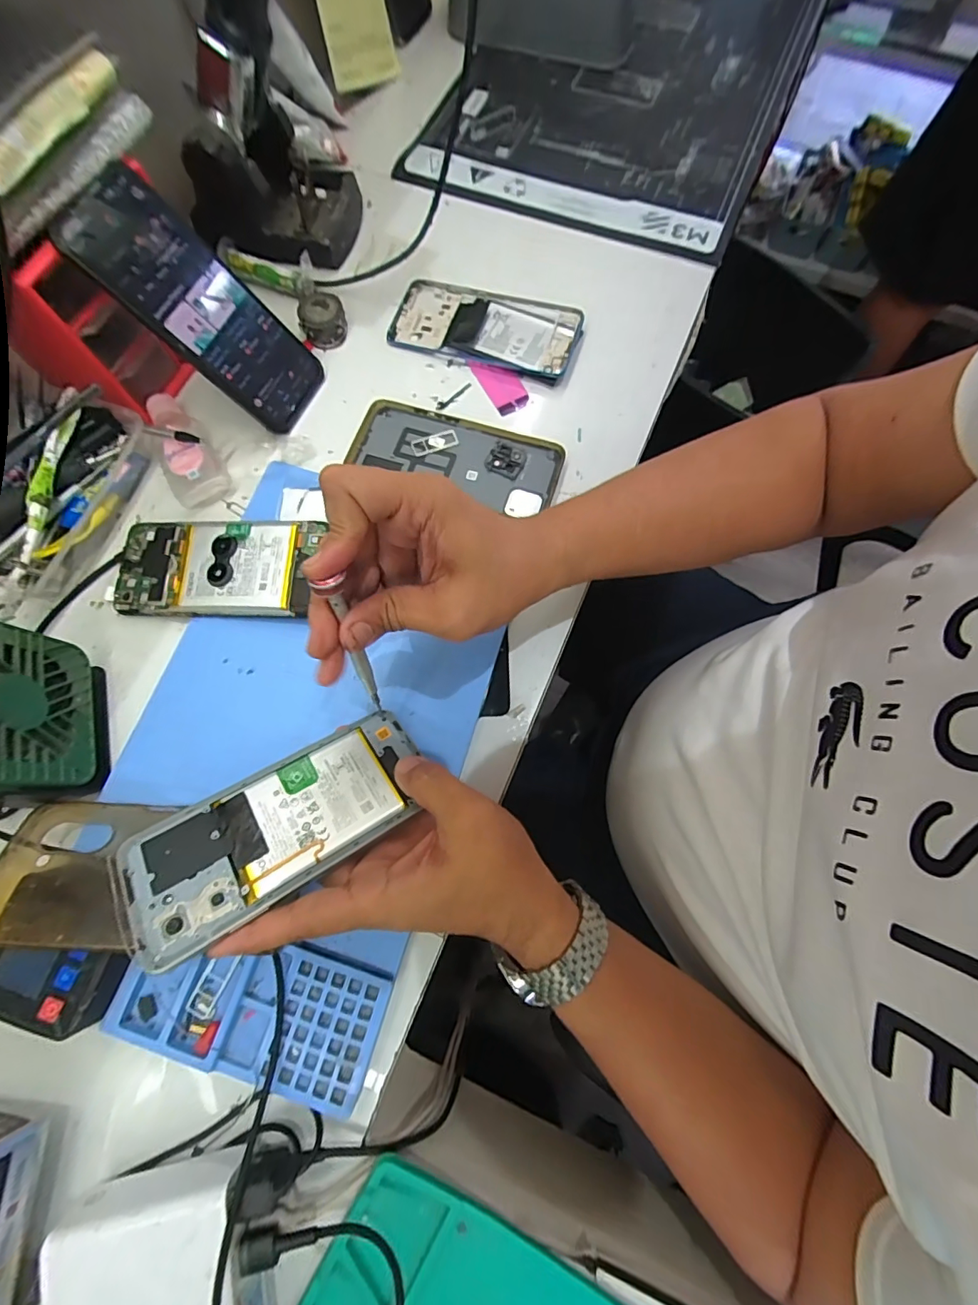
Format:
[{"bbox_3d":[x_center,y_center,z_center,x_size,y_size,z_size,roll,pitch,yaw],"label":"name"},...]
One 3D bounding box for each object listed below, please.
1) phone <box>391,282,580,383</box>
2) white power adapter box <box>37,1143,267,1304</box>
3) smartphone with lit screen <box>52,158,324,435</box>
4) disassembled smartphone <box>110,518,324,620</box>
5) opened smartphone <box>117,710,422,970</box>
[{"bbox_3d":[-0.004,-0.286,0.430,0.165,0.009,0.076,18,75,5],"label":"phone"},{"bbox_3d":[-0.158,0.310,0.238,0.087,0.045,0.085,-15,74,-4],"label":"white power adapter box"},{"bbox_3d":[-0.209,-0.254,0.366,0.007,0.170,0.077,9,68,47],"label":"smartphone with lit screen"},{"bbox_3d":[-0.201,-0.063,0.357,0.152,0.008,0.072,2,79,8],"label":"disassembled smartphone"},{"bbox_3d":[-0.114,0.095,0.276,0.160,0.004,0.075,-27,55,-23],"label":"opened smartphone"}]

